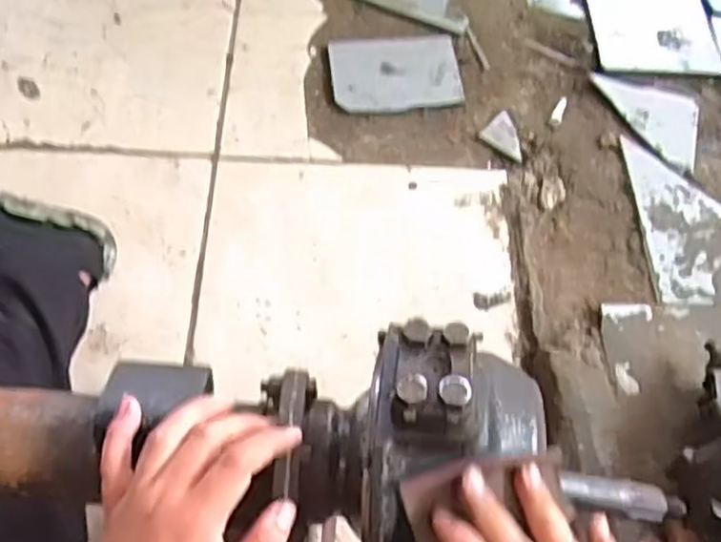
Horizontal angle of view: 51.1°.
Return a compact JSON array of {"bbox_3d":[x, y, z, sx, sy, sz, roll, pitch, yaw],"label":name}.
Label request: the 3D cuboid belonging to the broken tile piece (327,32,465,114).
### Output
[{"bbox_3d":[0.052,-0.291,1.105,0.185,0.009,0.142,-3,61,-4],"label":"broken tile piece"}]

